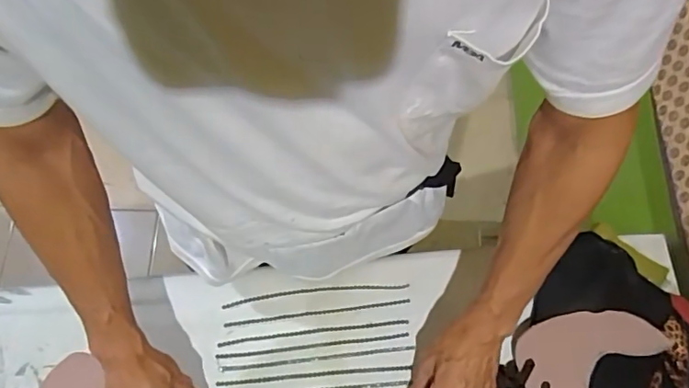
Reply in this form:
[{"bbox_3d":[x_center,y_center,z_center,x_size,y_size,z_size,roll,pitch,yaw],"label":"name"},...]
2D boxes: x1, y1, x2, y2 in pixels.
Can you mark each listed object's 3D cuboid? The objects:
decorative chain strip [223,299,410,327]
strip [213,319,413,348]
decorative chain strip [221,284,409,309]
[{"bbox_3d":[-0.034,0.150,0.656,0.231,0.006,0.006,-6,72,-4],"label":"decorative chain strip"},{"bbox_3d":[-0.039,0.172,0.649,0.234,0.006,0.008,-6,72,-4],"label":"strip"},{"bbox_3d":[-0.037,0.126,0.661,0.233,0.012,0.012,-5,72,-4],"label":"decorative chain strip"}]

